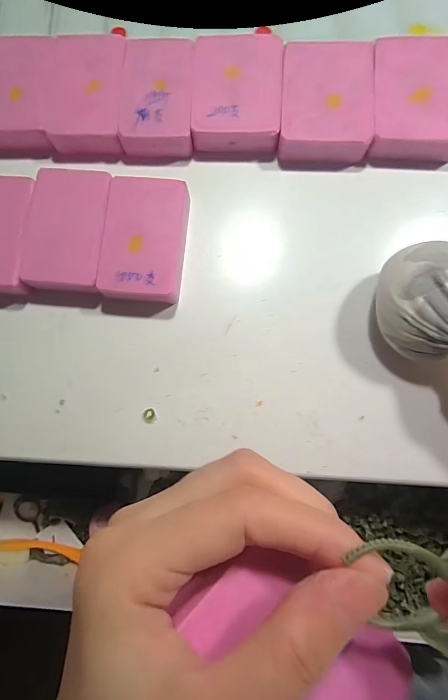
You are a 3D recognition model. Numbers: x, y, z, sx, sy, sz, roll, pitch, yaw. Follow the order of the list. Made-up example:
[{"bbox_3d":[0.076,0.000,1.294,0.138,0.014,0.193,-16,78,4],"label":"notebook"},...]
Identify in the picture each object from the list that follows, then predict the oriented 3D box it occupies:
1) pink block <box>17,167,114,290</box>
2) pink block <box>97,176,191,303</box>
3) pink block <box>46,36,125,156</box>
[{"bbox_3d":[-0.091,-0.069,0.213,0.045,0.018,0.072,4,81,4],"label":"pink block"},{"bbox_3d":[-0.045,-0.063,0.210,0.047,0.019,0.072,4,81,4],"label":"pink block"},{"bbox_3d":[-0.084,-0.162,0.224,0.044,0.015,0.075,0,81,3],"label":"pink block"}]

